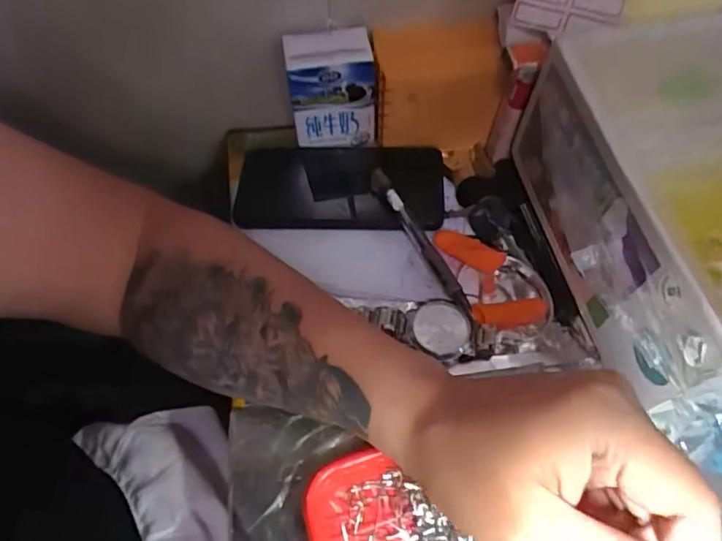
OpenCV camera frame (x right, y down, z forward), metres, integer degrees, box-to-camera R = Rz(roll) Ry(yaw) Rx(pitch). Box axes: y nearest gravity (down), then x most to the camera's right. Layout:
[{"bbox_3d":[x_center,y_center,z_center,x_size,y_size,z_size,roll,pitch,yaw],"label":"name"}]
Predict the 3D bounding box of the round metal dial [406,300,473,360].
[{"bbox_3d":[0.053,0.038,0.358,0.041,0.010,0.037,33,65,21],"label":"round metal dial"}]

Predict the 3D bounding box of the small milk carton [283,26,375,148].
[{"bbox_3d":[-0.023,-0.136,0.412,0.062,0.076,0.043,-12,58,-5],"label":"small milk carton"}]

